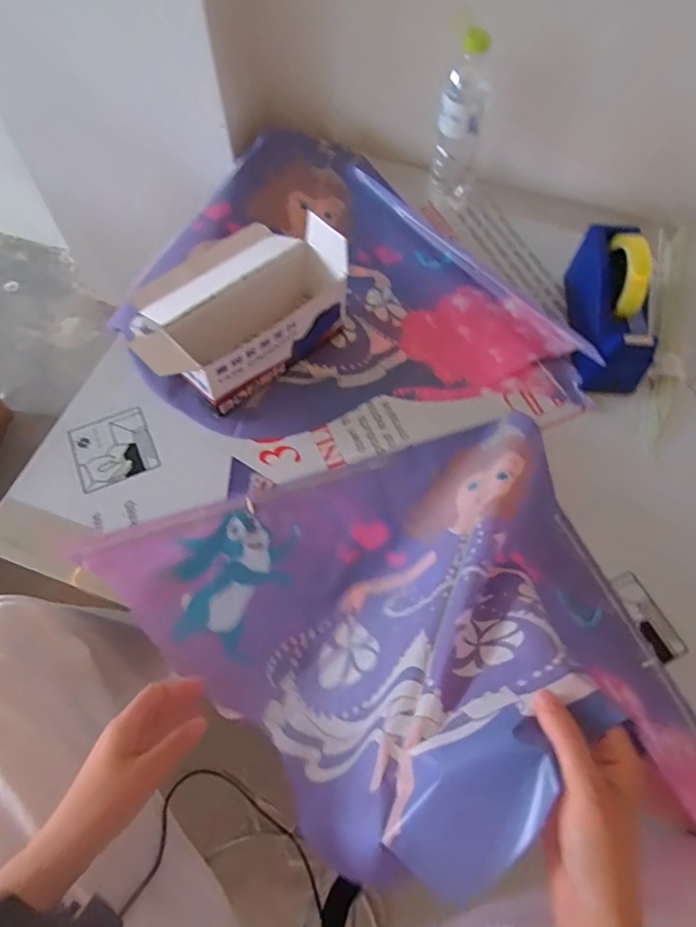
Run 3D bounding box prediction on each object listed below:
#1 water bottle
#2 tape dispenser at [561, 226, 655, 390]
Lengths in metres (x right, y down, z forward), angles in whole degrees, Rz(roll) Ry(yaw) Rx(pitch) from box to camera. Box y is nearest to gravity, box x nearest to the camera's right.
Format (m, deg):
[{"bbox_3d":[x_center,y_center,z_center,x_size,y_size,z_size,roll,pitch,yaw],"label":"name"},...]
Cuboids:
[{"bbox_3d":[0.158,-0.467,0.768,0.065,0.229,0.075,10,64,5],"label":"water bottle"},{"bbox_3d":[0.334,-0.204,0.691,0.076,0.119,0.200,4,63,2],"label":"tape dispenser"}]

